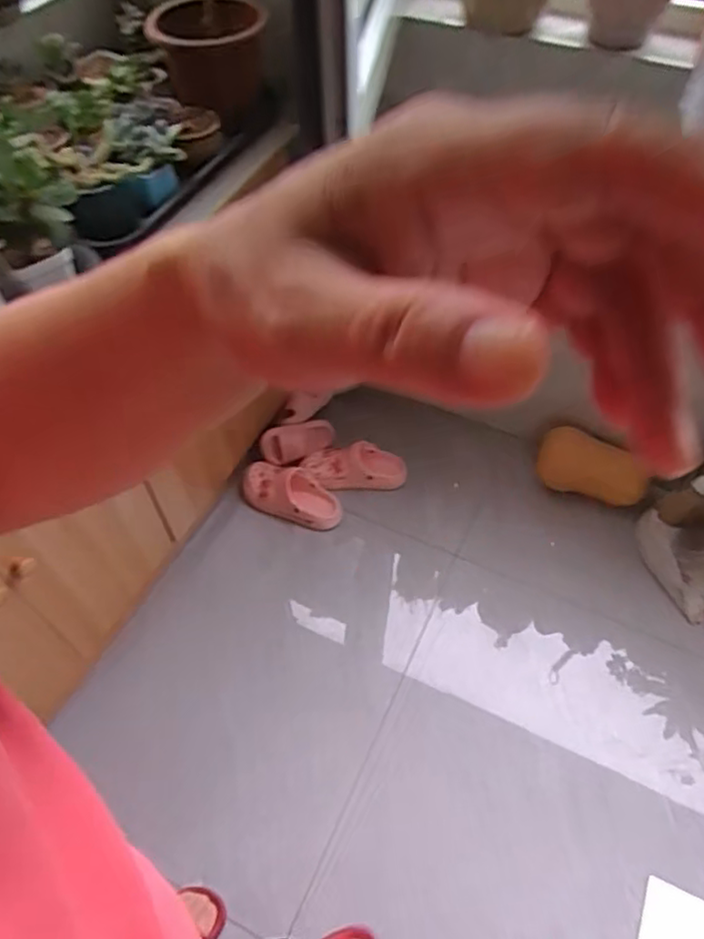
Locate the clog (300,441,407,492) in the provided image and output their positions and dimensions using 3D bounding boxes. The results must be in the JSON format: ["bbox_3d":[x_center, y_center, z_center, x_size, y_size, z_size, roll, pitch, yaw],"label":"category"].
[{"bbox_3d":[0.005,-0.004,1.508,0.230,0.082,0.083,-4,55,-3],"label":"clog"}]

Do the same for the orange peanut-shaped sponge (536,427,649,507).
[{"bbox_3d":[0.534,0.002,1.445,0.238,0.155,0.045,24,40,15],"label":"orange peanut-shaped sponge"}]

